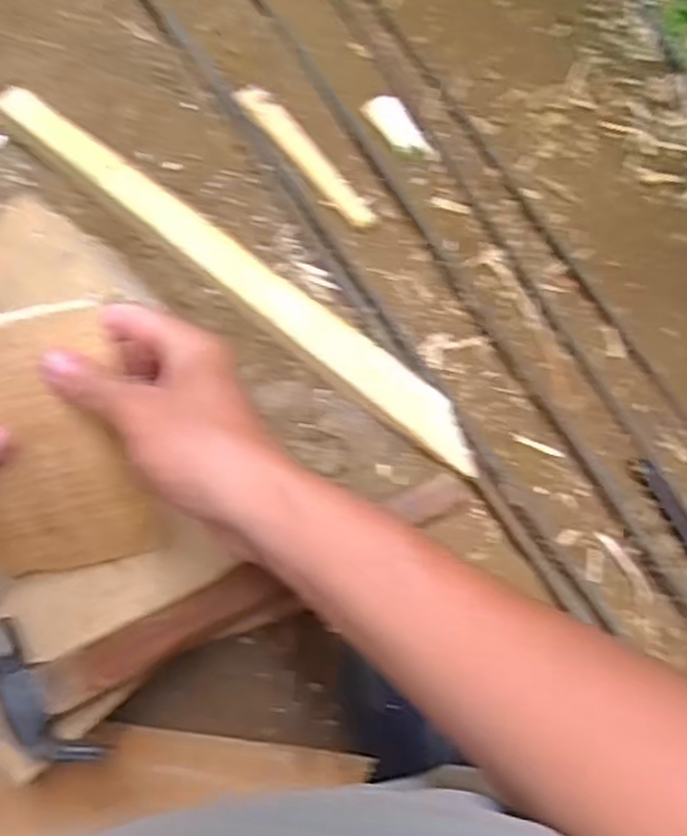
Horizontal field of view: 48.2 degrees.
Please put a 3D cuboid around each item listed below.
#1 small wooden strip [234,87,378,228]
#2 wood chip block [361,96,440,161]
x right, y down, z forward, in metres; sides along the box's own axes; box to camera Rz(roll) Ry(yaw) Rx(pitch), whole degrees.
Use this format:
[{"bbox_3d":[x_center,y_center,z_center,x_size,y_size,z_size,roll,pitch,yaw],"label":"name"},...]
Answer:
[{"bbox_3d":[-0.031,-0.214,0.629,0.025,0.005,0.152,-40,87,-29],"label":"small wooden strip"},{"bbox_3d":[0.048,-0.244,0.655,0.033,0.017,0.071,-35,83,-4],"label":"wood chip block"}]

